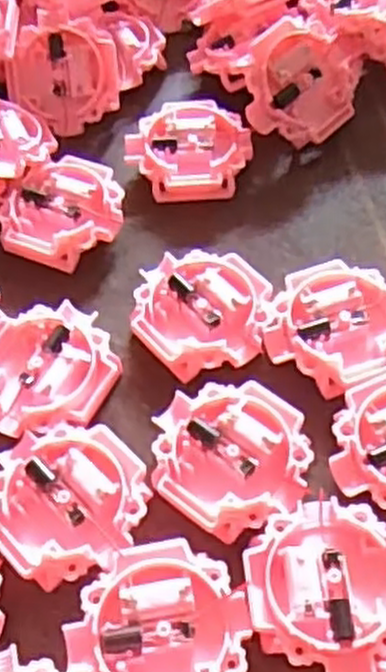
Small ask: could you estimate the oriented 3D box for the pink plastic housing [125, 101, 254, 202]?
[{"bbox_3d":[-0.002,-0.084,0.352,0.054,0.012,0.049,-2,58,2],"label":"pink plastic housing"}]

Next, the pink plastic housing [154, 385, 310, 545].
[{"bbox_3d":[0.012,0.040,0.271,0.053,0.012,0.053,-2,63,3],"label":"pink plastic housing"}]

